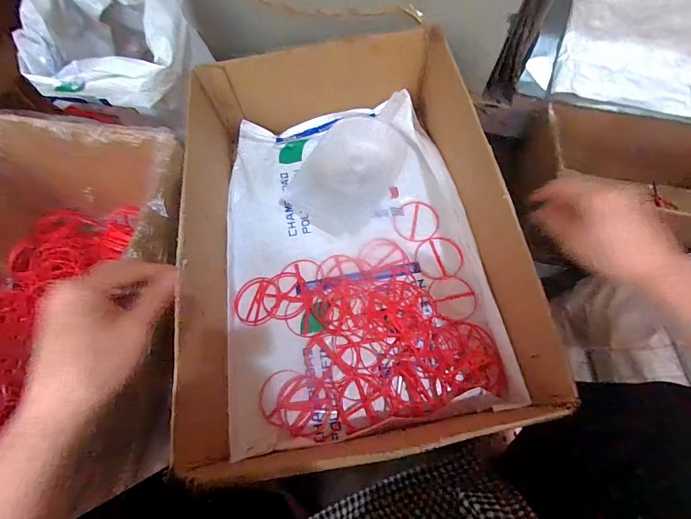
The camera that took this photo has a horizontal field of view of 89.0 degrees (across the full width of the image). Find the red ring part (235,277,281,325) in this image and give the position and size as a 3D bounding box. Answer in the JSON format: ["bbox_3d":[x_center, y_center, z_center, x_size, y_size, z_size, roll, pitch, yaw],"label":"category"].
[{"bbox_3d":[-0.149,0.070,0.600,0.075,0.012,0.085,2,67,0],"label":"red ring part"}]

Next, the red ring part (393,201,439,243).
[{"bbox_3d":[0.131,-0.071,0.651,0.083,0.004,0.077,-2,77,9],"label":"red ring part"}]

